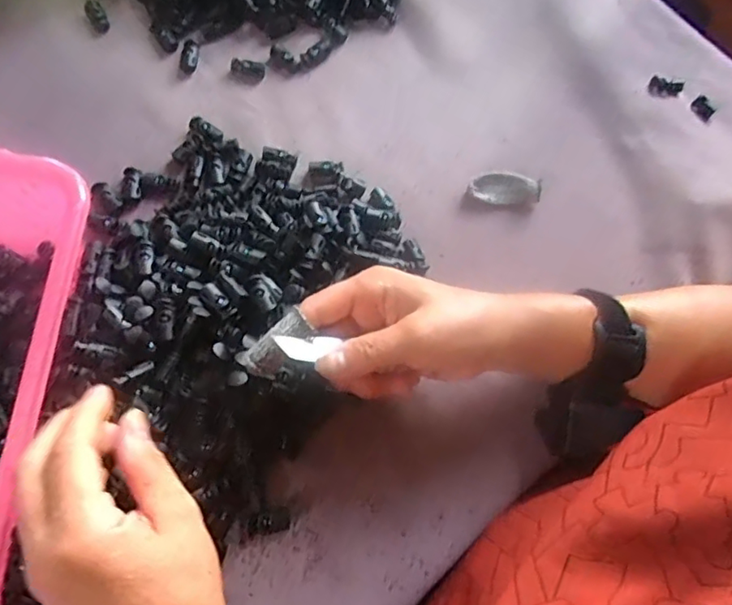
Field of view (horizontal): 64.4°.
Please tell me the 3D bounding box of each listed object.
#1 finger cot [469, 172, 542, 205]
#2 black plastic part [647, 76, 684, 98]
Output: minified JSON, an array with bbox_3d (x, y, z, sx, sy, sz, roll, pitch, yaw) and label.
[{"bbox_3d":[0.110,-0.090,0.459,0.057,0.009,0.025,-2,70,-3],"label":"finger cot"},{"bbox_3d":[0.258,-0.184,0.499,0.032,0.007,0.018,5,70,-1],"label":"black plastic part"}]

